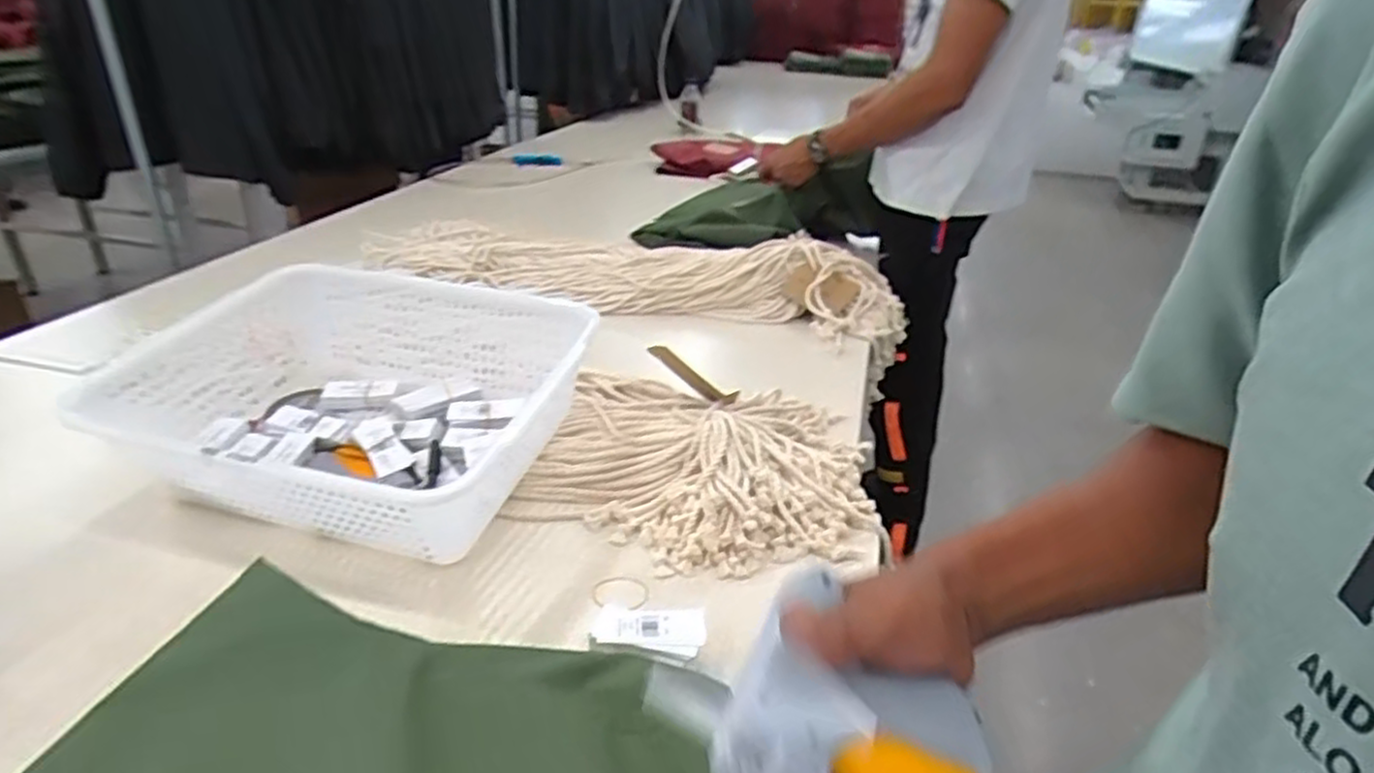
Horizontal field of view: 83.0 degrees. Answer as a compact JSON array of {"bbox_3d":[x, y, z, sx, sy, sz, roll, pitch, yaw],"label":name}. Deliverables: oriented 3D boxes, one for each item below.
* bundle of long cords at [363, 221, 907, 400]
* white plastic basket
[{"bbox_3d":[-0.115,-0.201,1.385,0.979,0.129,0.286,11,28,16],"label":"bundle of long cords"},{"bbox_3d":[-0.364,0.014,0.812,0.494,0.146,0.358,7,28,8],"label":"white plastic basket"}]

